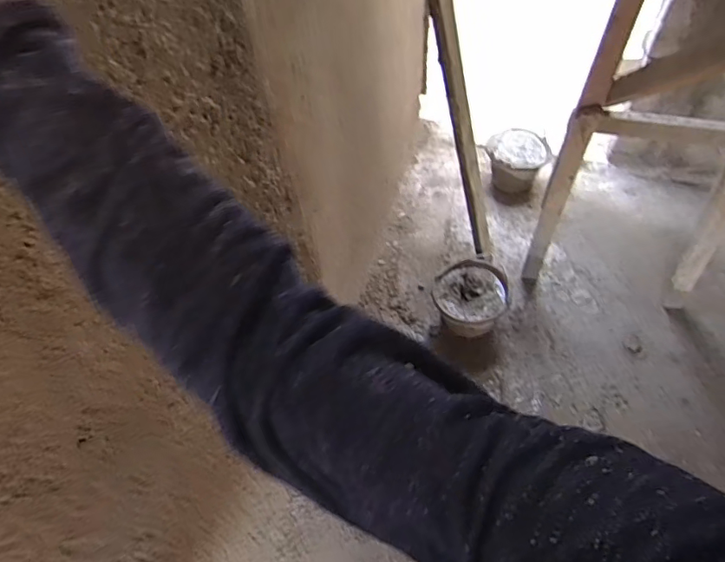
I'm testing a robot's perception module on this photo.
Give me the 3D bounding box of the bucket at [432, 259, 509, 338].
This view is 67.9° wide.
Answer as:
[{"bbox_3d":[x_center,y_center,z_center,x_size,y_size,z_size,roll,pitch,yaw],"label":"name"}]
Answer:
[{"bbox_3d":[0.345,0.066,1.739,0.229,0.153,0.220,-2,54,3],"label":"bucket"}]

